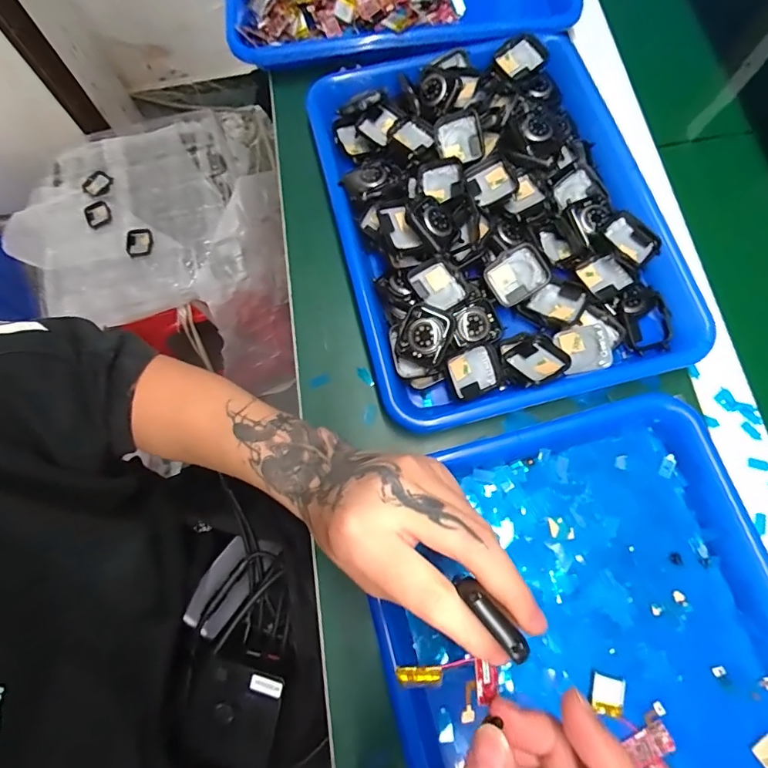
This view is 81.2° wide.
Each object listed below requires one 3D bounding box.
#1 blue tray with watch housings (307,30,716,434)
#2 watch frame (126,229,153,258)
[{"bbox_3d":[0.088,-0.139,0.361,0.249,0.045,0.322,-14,74,-2],"label":"blue tray with watch housings"},{"bbox_3d":[-0.388,-0.224,0.711,0.042,0.011,0.045,-10,73,-1],"label":"watch frame"}]

